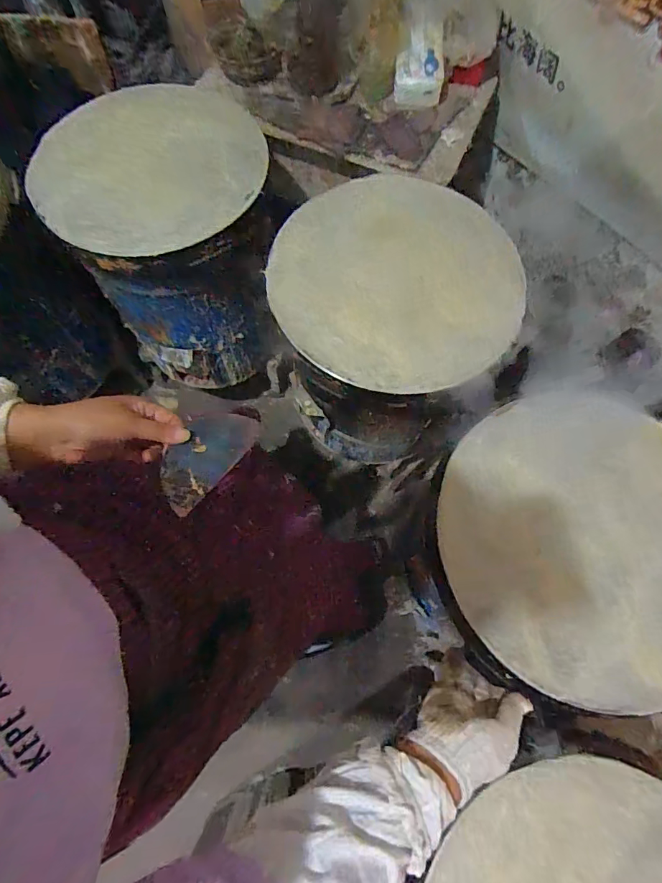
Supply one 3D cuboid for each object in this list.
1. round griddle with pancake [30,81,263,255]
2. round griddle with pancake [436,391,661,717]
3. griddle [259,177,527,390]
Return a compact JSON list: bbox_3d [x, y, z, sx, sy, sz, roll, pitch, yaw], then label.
[{"bbox_3d":[-0.299,-0.463,0.737,0.357,0.043,0.382,1,72,-2],"label":"round griddle with pancake"},{"bbox_3d":[0.321,0.120,0.543,0.358,0.020,0.368,1,72,-2],"label":"round griddle with pancake"},{"bbox_3d":[0.097,-0.253,0.662,0.367,0.021,0.383,1,72,-2],"label":"griddle"}]

